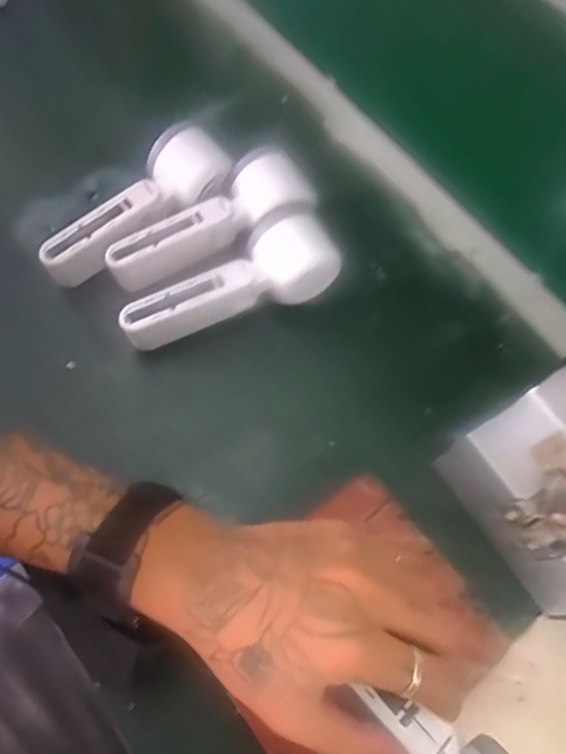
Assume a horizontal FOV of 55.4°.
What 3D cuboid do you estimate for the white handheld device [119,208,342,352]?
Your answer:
[{"bbox_3d":[-0.039,-0.064,0.409,0.163,0.061,0.051,-27,71,-11],"label":"white handheld device"}]

